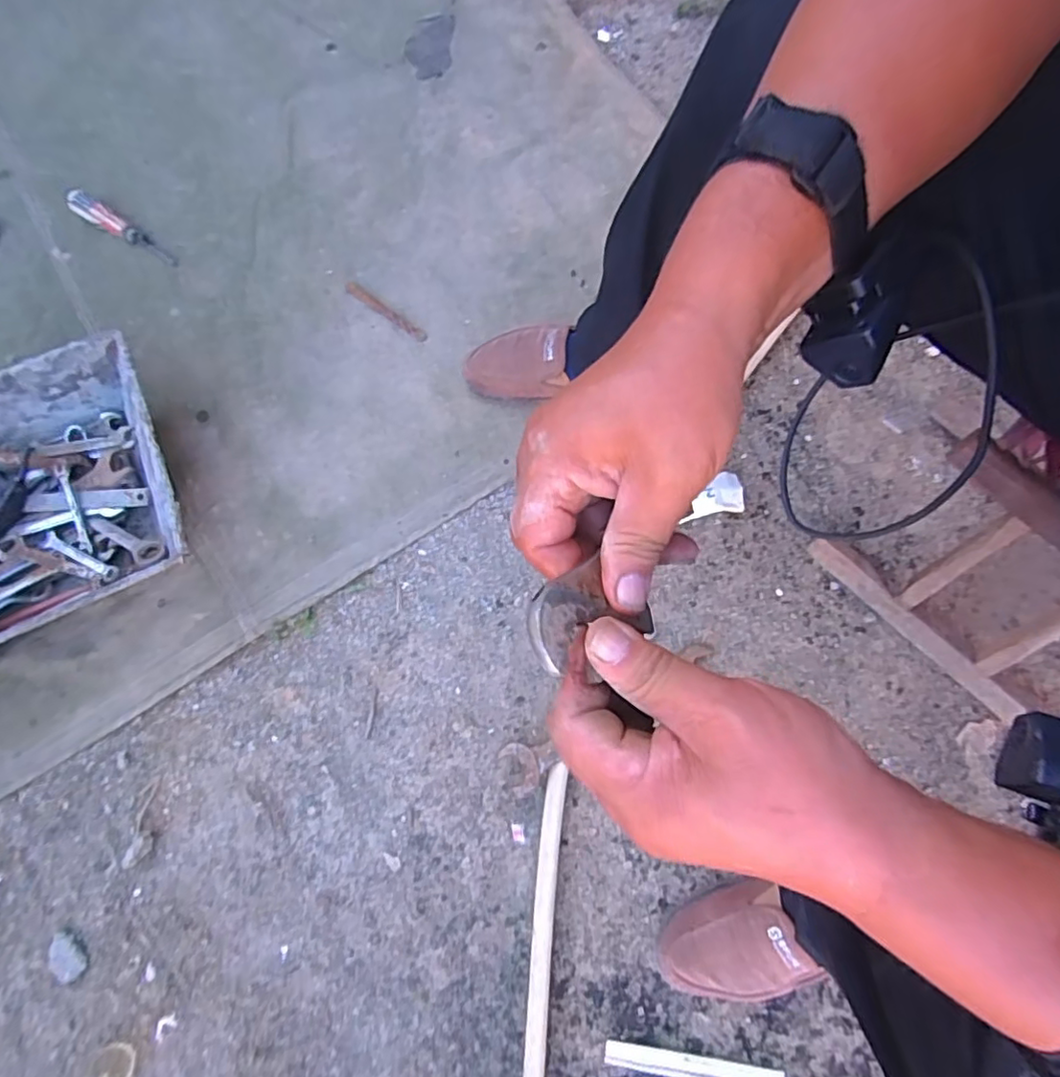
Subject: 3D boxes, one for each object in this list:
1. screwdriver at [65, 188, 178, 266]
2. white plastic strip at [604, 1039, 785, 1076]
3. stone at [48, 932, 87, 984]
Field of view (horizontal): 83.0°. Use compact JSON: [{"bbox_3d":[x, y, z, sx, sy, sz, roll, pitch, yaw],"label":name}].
[{"bbox_3d":[-0.571,-0.434,0.838,0.185,0.023,0.029,32,73,0],"label":"screwdriver"},{"bbox_3d":[0.169,0.548,0.621,0.181,0.008,0.021,5,75,6],"label":"white plastic strip"},{"bbox_3d":[-0.502,0.454,0.648,0.047,0.008,0.033,41,82,14],"label":"stone"}]

